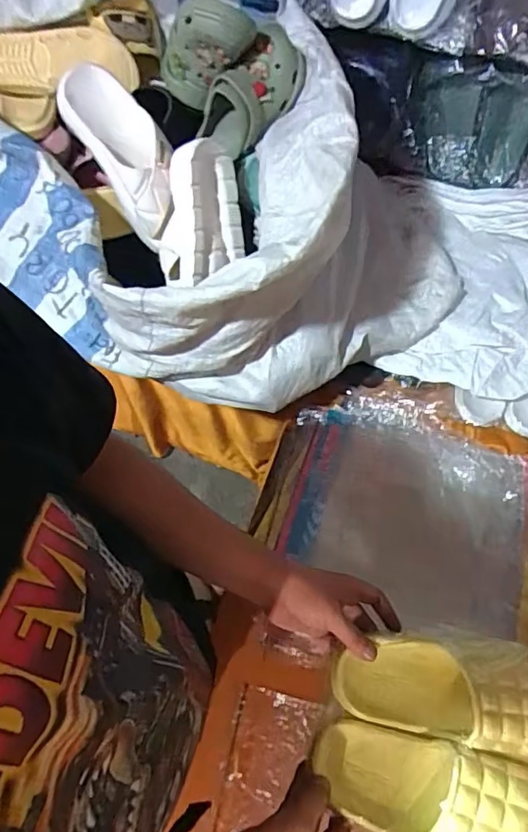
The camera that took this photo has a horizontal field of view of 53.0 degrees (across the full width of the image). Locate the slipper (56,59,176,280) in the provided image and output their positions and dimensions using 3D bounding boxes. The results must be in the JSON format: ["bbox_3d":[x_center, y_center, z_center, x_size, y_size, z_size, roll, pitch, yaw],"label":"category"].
[{"bbox_3d":[-0.176,-0.339,0.744,0.096,0.076,0.275,-30,109,-11],"label":"slipper"}]

